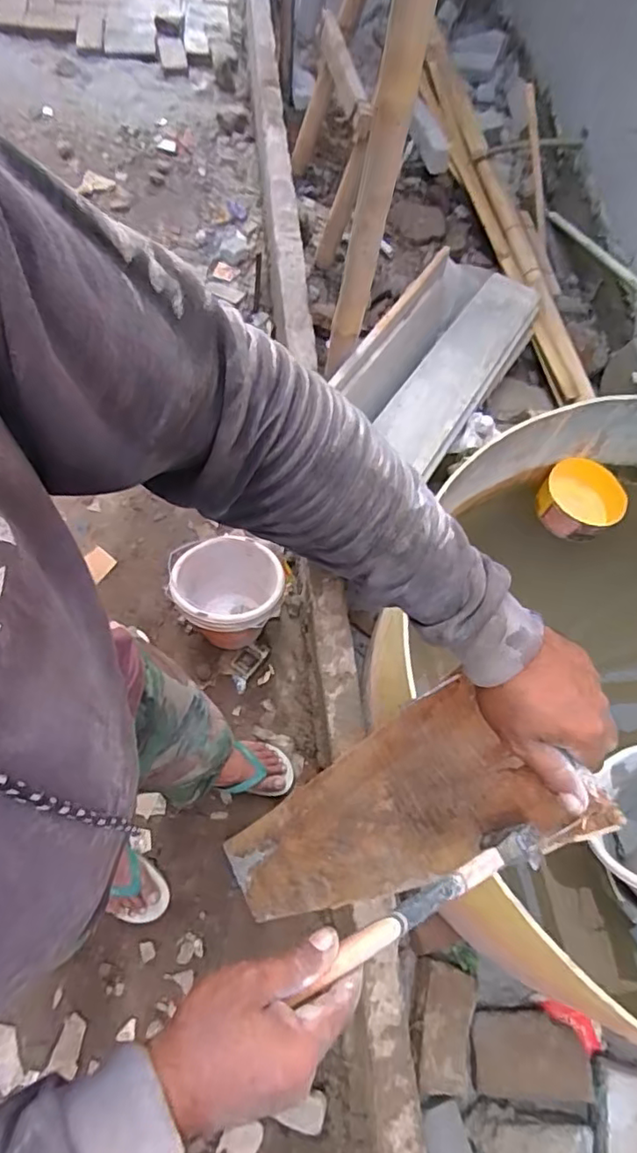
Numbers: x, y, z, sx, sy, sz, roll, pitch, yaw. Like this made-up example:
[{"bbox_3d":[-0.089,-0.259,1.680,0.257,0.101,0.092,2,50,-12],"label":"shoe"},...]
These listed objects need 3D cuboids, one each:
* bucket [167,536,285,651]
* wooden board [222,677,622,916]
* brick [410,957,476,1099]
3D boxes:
[{"bbox_3d":[-0.219,0.058,1.424,0.261,0.208,0.250,7,55,3],"label":"bucket"},{"bbox_3d":[0.010,0.389,0.847,0.015,0.998,0.174,-21,69,-32],"label":"wooden board"},{"bbox_3d":[0.225,0.798,1.025,0.115,0.043,0.195,10,65,-2],"label":"brick"}]

